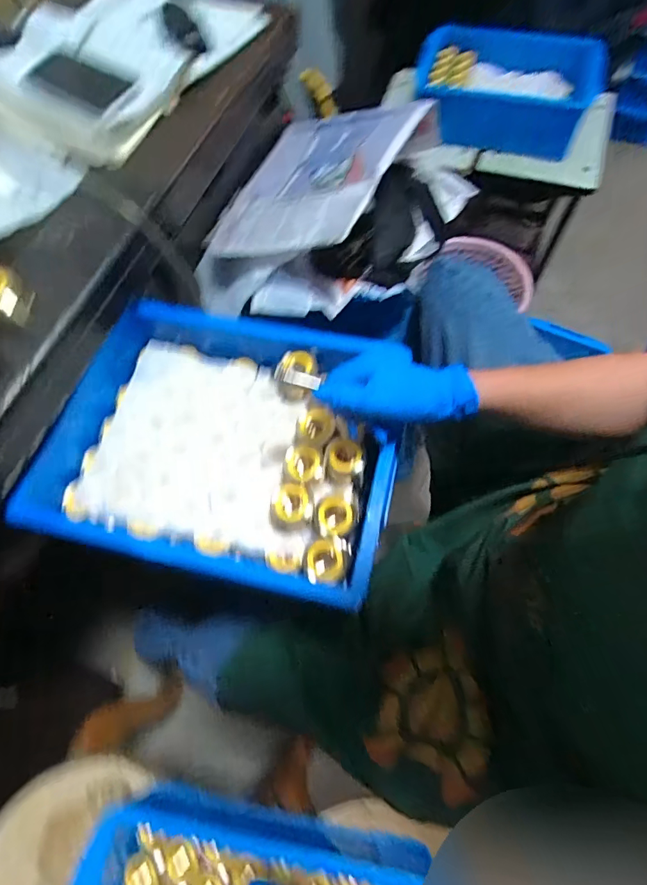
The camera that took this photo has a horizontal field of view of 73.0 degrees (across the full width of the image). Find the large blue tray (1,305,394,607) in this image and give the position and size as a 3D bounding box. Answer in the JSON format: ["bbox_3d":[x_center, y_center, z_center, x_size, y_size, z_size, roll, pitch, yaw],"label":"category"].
[{"bbox_3d":[-0.115,-0.005,0.456,0.338,0.066,0.258,11,67,8],"label":"large blue tray"}]

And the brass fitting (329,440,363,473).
[{"bbox_3d":[0.022,0.014,0.440,0.033,0.019,0.032,0,92,-2],"label":"brass fitting"}]

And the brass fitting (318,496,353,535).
[{"bbox_3d":[0.012,0.071,0.417,0.031,0.028,0.032,-1,66,2],"label":"brass fitting"}]

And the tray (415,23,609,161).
[{"bbox_3d":[0.378,-0.744,0.927,0.360,0.098,0.278,9,66,7],"label":"tray"}]

